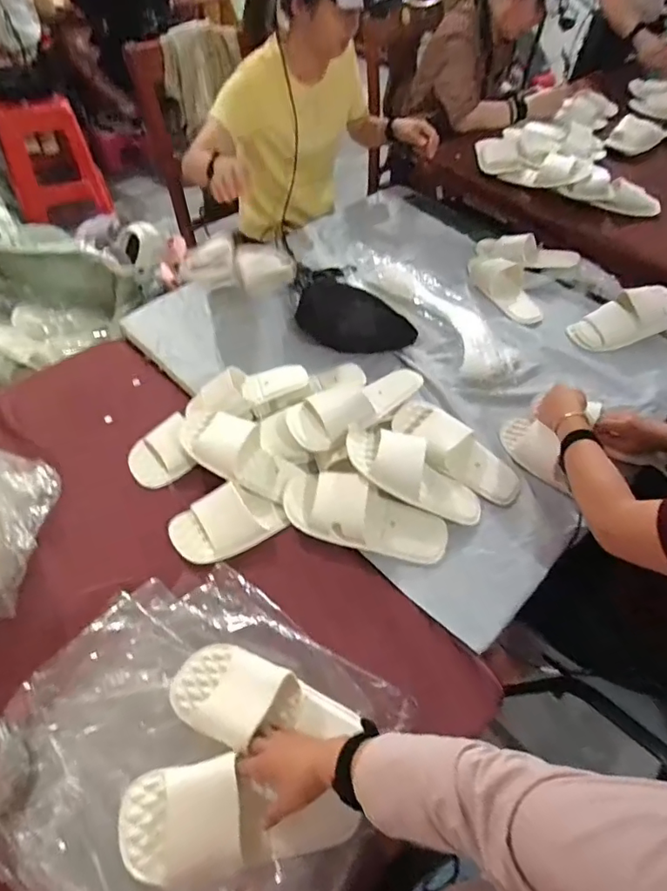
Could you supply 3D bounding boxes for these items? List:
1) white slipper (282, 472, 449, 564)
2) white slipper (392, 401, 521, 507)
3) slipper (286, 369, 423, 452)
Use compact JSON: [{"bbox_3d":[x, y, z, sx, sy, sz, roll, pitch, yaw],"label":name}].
[{"bbox_3d":[0.051,0.116,0.831,0.272,0.068,0.107,15,54,7],"label":"white slipper"},{"bbox_3d":[0.219,0.014,0.914,0.251,0.058,0.105,39,59,5],"label":"white slipper"},{"bbox_3d":[0.038,-0.084,0.928,0.265,0.071,0.112,-33,62,-25],"label":"slipper"}]

